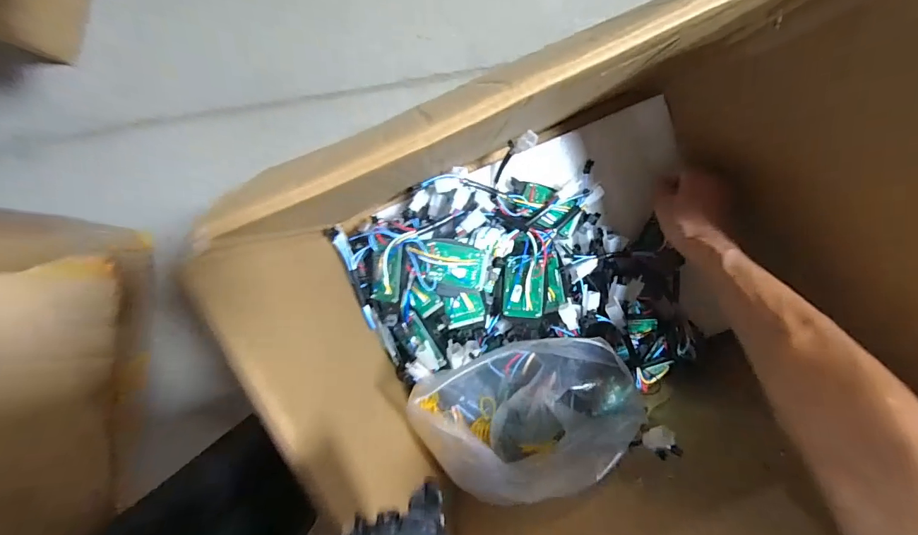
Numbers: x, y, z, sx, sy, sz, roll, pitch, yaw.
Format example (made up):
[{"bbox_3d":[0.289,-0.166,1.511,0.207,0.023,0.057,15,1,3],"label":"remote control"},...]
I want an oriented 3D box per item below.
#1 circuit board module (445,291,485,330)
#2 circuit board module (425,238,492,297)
[{"bbox_3d":[0.008,0.054,0.558,0.049,0.007,0.041,-12,97,-1],"label":"circuit board module"},{"bbox_3d":[-0.002,0.002,0.547,0.080,0.015,0.069,8,96,-4],"label":"circuit board module"}]

